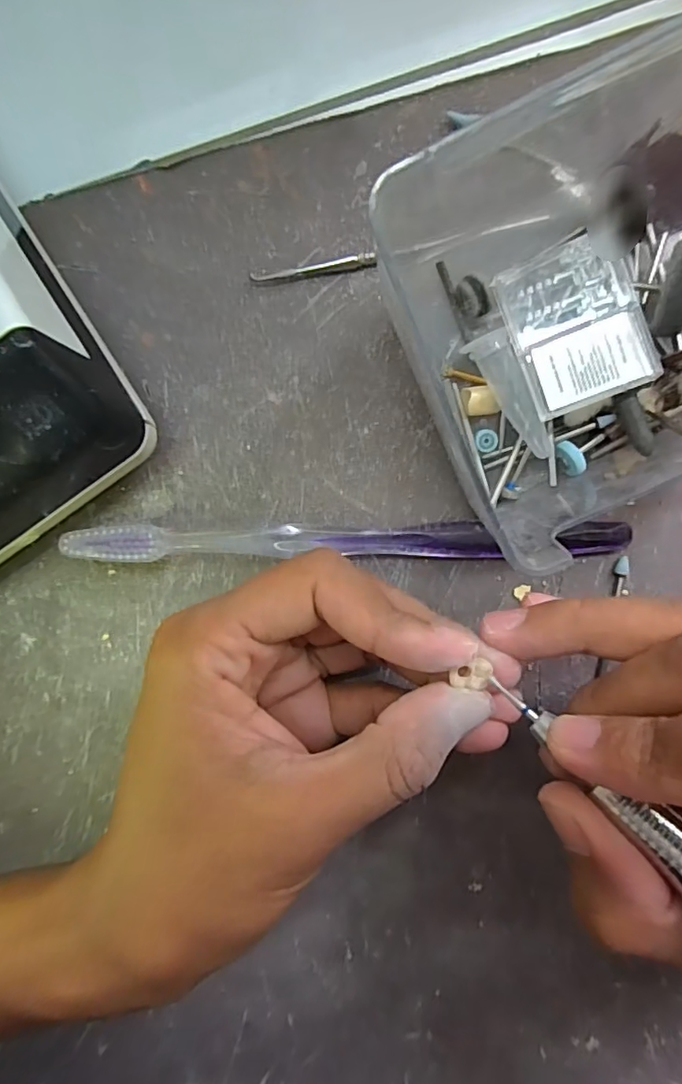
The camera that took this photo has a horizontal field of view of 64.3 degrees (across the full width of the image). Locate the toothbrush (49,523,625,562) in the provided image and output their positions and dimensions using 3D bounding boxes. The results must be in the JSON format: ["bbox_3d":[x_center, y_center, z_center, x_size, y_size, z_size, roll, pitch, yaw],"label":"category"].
[{"bbox_3d":[0.000,0.000,0.184,0.185,0.018,0.012,0,89,7],"label":"toothbrush"}]

